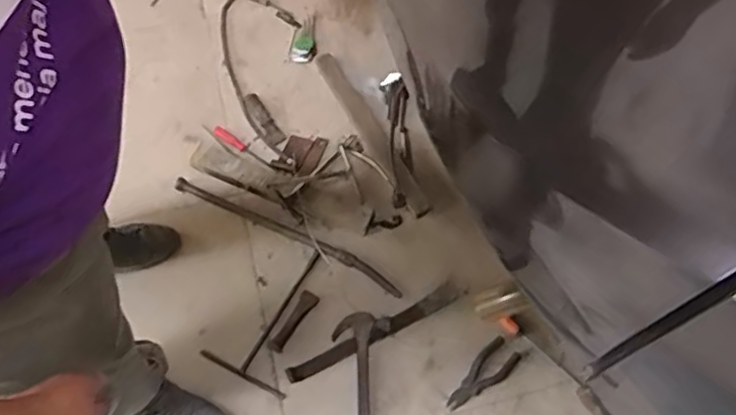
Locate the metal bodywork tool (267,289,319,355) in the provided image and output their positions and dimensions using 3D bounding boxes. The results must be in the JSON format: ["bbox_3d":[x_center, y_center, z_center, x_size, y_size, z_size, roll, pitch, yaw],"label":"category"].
[{"bbox_3d":[-0.154,0.234,1.277,0.037,0.011,0.138,30,65,17],"label":"metal bodywork tool"}]

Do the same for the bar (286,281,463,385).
[{"bbox_3d":[0.020,0.249,1.253,0.392,0.023,0.042,-26,63,-13],"label":"bar"}]

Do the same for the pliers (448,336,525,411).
[{"bbox_3d":[0.222,0.329,1.200,0.066,0.020,0.166,39,68,21],"label":"pliers"}]

